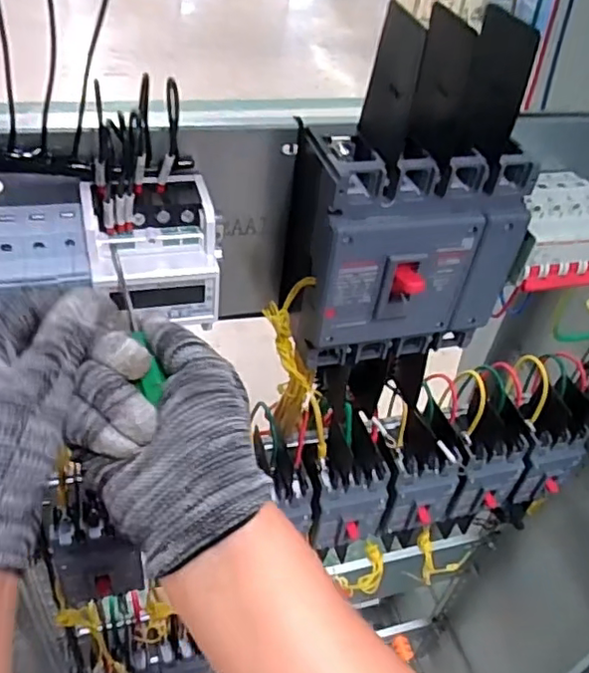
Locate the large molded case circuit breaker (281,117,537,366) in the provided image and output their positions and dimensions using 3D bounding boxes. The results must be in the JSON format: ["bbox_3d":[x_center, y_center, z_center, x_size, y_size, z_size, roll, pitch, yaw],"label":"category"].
[{"bbox_3d":[0.074,-0.060,0.443,0.147,0.159,0.094,-12,46,-20],"label":"large molded case circuit breaker"}]

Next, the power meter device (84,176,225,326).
[{"bbox_3d":[-0.088,-0.054,0.385,0.077,0.069,0.064,-6,44,-14],"label":"power meter device"}]

